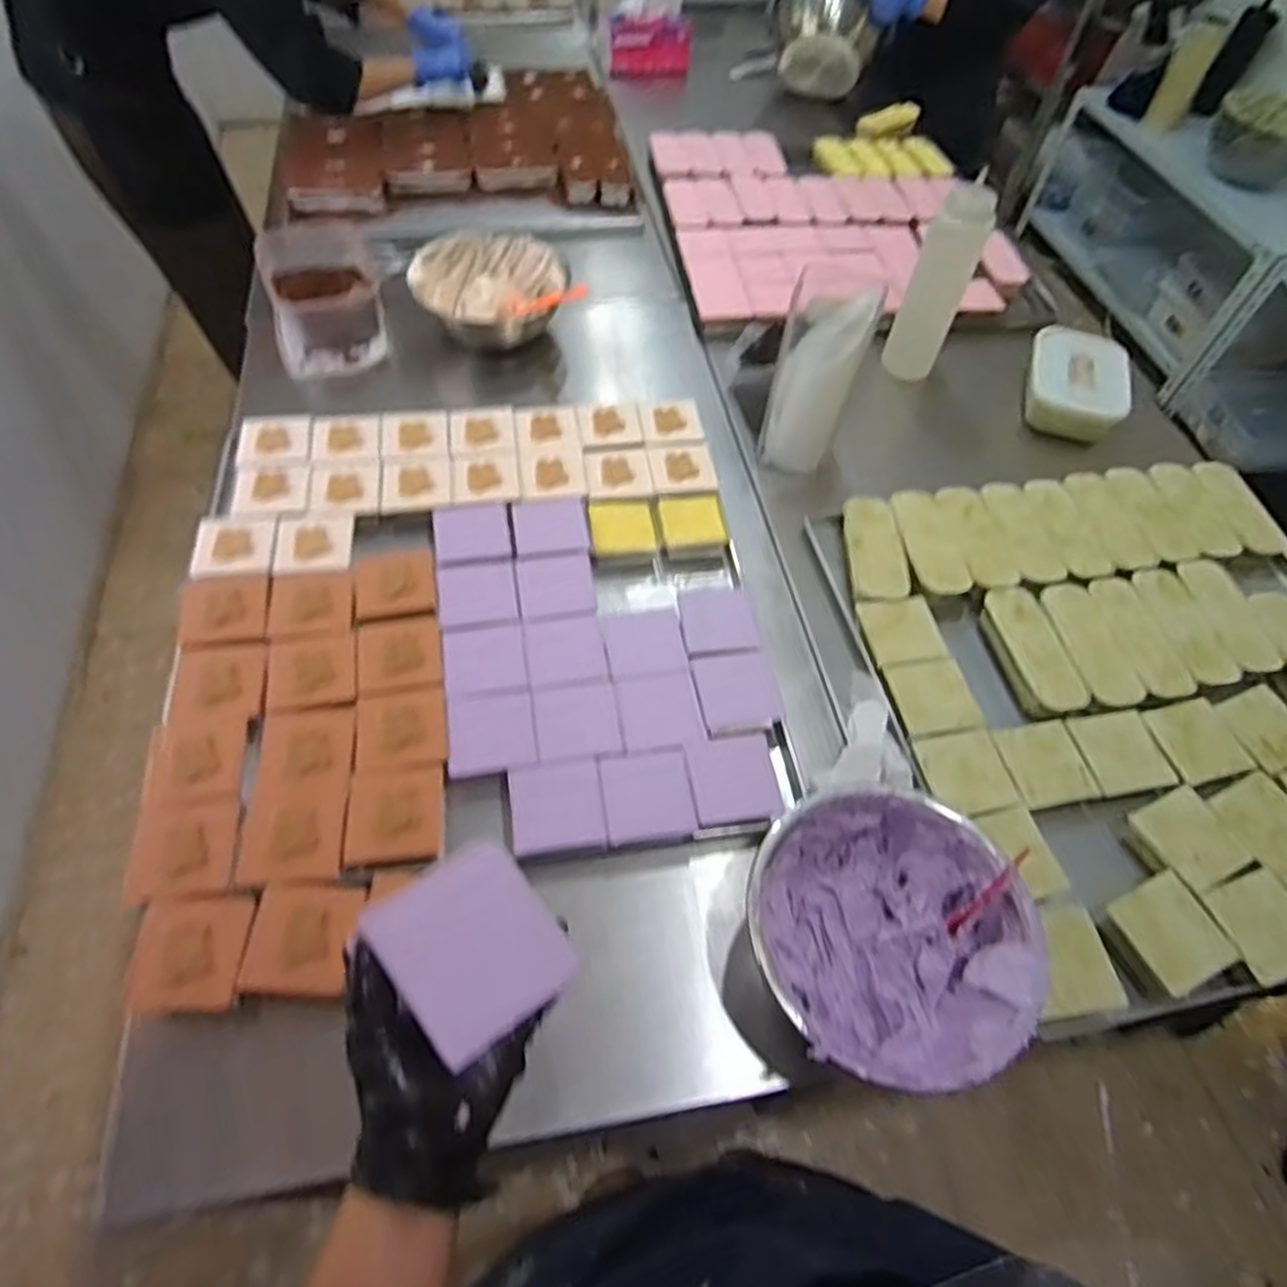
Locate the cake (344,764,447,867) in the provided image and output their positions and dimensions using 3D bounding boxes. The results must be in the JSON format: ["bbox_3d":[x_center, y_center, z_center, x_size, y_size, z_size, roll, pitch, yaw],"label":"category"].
[{"bbox_3d":[-0.226,0.157,0.710,0.083,0.020,0.087,-3,57,-5],"label":"cake"}]

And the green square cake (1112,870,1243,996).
[{"bbox_3d":[0.473,0.260,0.692,0.077,0.027,0.087,-21,60,-16],"label":"green square cake"}]

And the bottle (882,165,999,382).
[{"bbox_3d":[0.413,-0.500,1.095,0.080,0.261,0.071,22,57,10],"label":"bottle"}]

